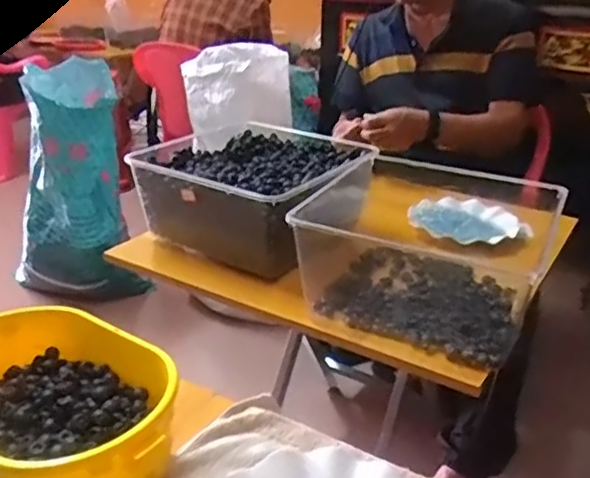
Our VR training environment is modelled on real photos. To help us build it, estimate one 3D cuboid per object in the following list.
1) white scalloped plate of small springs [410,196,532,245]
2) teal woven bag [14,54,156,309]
[{"bbox_3d":[0.296,-0.028,1.078,0.173,0.034,0.180,1,25,0],"label":"white scalloped plate of small springs"},{"bbox_3d":[-0.620,-0.136,1.717,0.277,0.618,0.315,-14,29,-30],"label":"teal woven bag"}]

